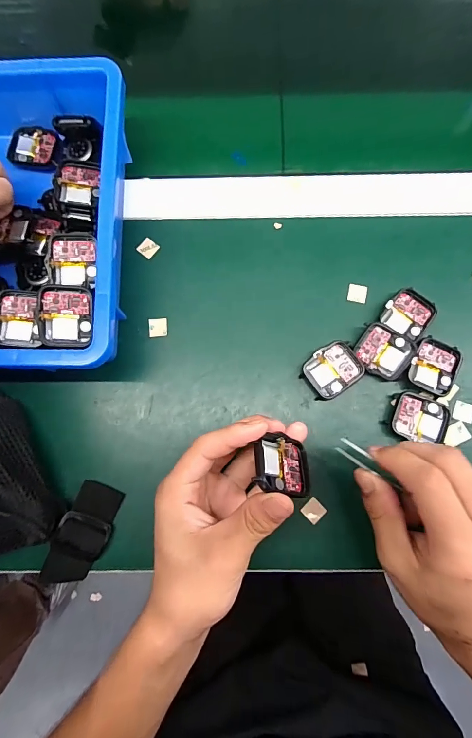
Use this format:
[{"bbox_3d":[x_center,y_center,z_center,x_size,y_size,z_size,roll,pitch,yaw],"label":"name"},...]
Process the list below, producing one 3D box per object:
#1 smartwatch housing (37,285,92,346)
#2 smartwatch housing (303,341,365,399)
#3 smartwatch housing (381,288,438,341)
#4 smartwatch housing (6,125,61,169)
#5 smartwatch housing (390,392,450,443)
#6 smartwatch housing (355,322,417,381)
[{"bbox_3d":[-0.121,-0.037,0.260,0.035,0.005,0.043,-4,103,-11],"label":"smartwatch housing"},{"bbox_3d":[0.081,0.000,0.301,0.042,0.012,0.037,-36,81,-6],"label":"smartwatch housing"},{"bbox_3d":[0.145,-0.047,0.309,0.037,0.015,0.038,37,81,7],"label":"smartwatch housing"},{"bbox_3d":[-0.187,-0.205,0.334,0.049,0.006,0.043,4,79,1],"label":"smartwatch housing"},{"bbox_3d":[0.149,0.040,0.293,0.042,0.011,0.037,17,80,4],"label":"smartwatch housing"},{"bbox_3d":[0.121,-0.014,0.298,0.043,0.010,0.038,25,80,5],"label":"smartwatch housing"}]

